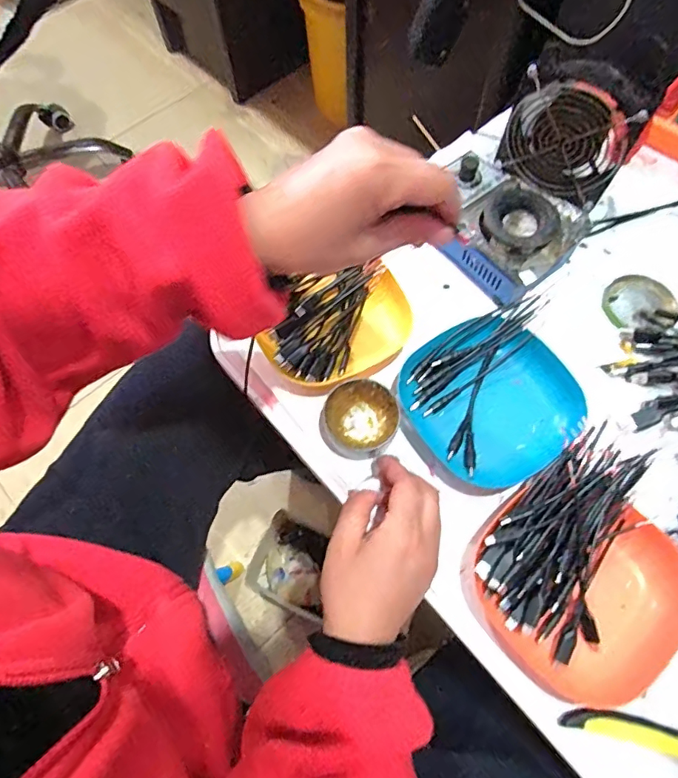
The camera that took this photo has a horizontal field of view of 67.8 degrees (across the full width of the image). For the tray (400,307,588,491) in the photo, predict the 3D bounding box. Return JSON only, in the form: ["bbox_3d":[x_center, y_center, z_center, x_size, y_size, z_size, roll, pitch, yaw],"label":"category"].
[{"bbox_3d":[0.130,0.008,0.434,0.131,0.026,0.135,-30,69,-11],"label":"tray"}]

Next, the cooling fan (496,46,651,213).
[{"bbox_3d":[0.227,-0.252,0.502,0.119,0.110,0.053,35,72,16],"label":"cooling fan"}]

